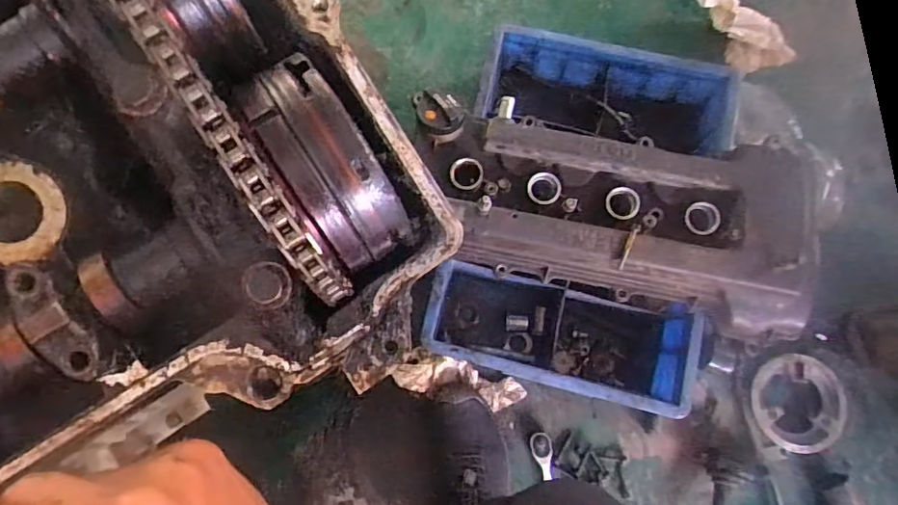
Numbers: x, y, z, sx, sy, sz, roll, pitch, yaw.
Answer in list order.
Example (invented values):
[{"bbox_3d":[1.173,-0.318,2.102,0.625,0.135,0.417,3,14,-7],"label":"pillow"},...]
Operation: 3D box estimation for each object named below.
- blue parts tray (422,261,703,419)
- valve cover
[{"bbox_3d":[0.131,0.102,0.680,0.313,0.132,0.120,15,77,2],"label":"blue parts tray"},{"bbox_3d":[0.183,-0.055,0.611,0.426,0.100,0.217,12,77,1],"label":"valve cover"}]

